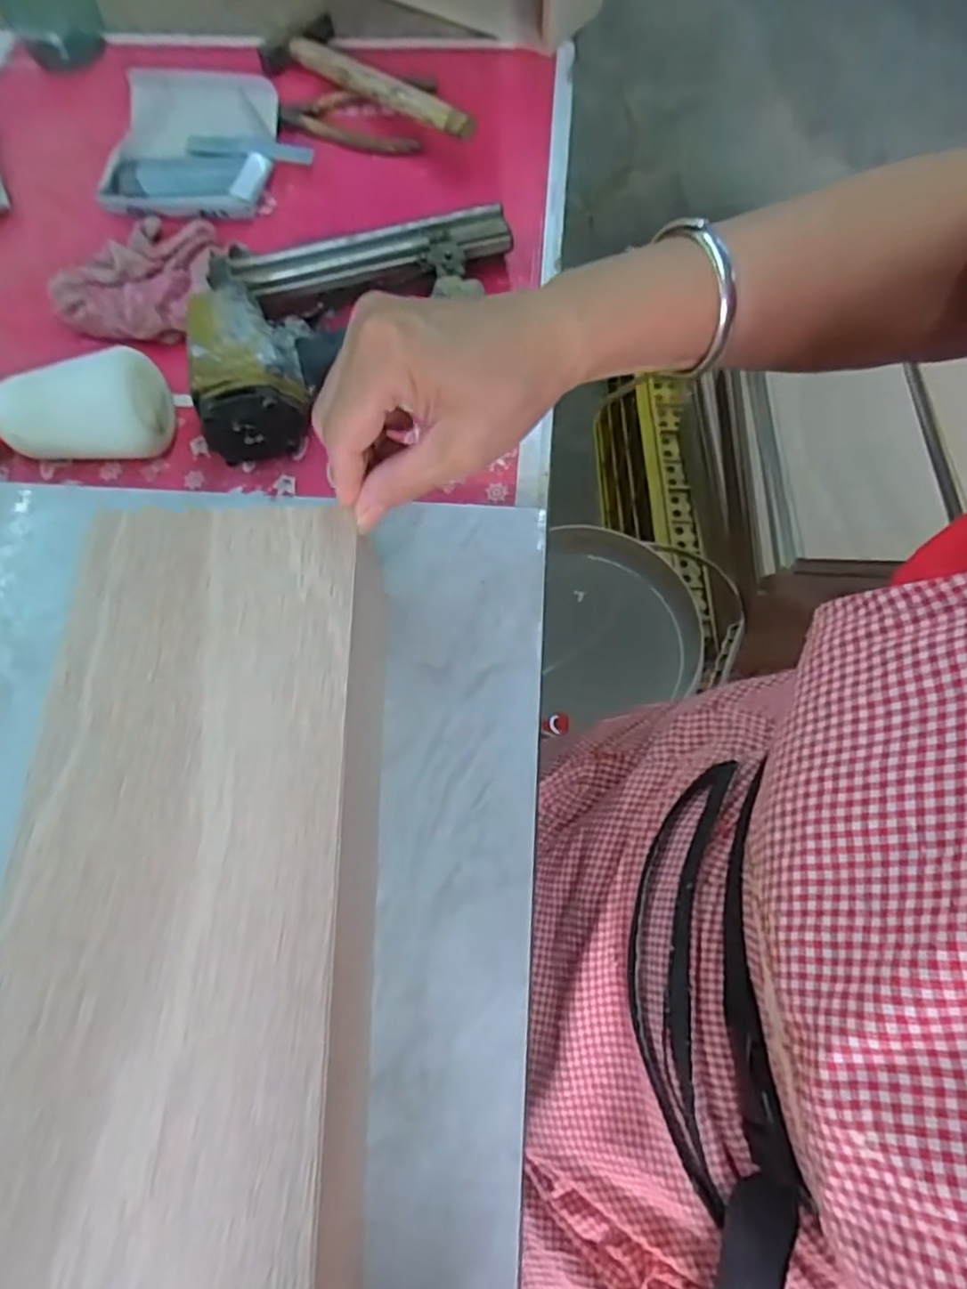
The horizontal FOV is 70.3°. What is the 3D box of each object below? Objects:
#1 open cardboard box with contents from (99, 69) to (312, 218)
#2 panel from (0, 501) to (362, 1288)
[{"bbox_3d":[-0.228,-0.404,0.555,0.161,0.038,0.123,5,68,2],"label":"open cardboard box with contents"},{"bbox_3d":[-0.115,0.092,0.255,0.121,0.010,0.331,-2,68,2],"label":"panel"}]

